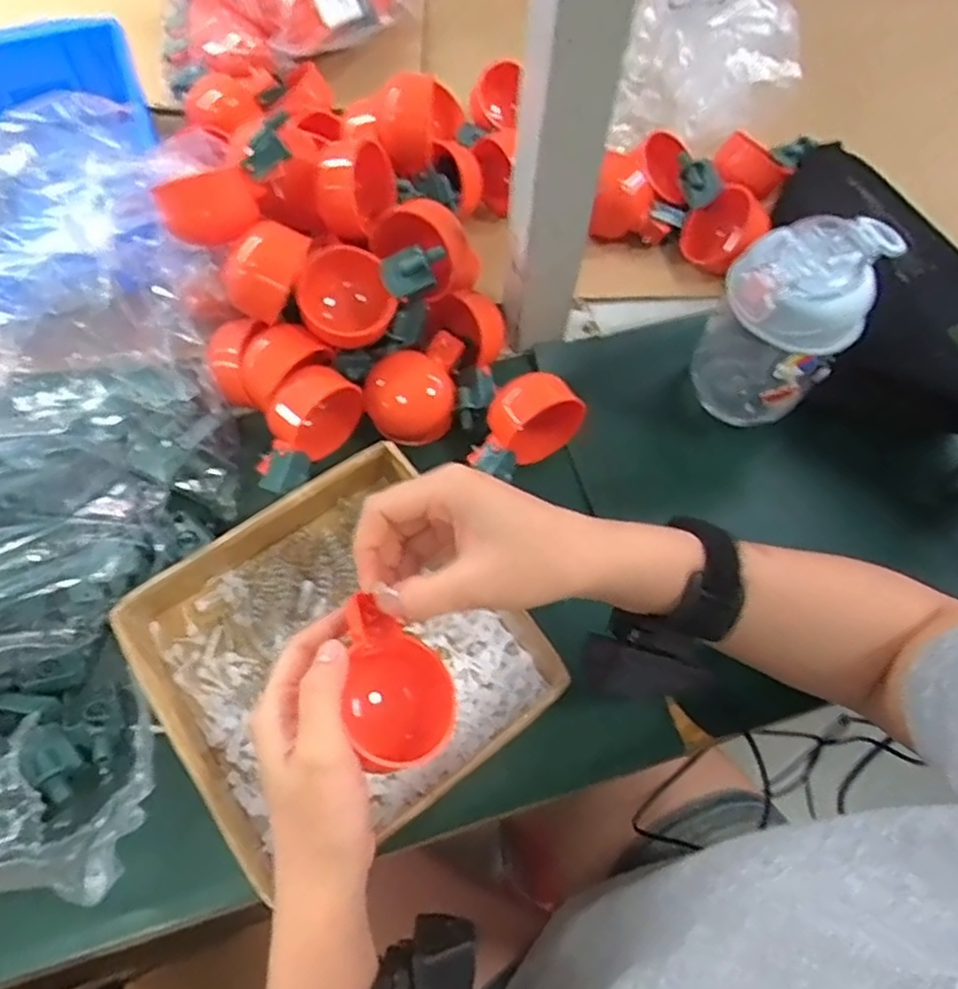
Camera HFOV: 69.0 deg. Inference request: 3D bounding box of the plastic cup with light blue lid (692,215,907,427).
[{"bbox_3d":[0.200,-0.112,0.466,0.084,0.147,0.093,36,67,14],"label":"plastic cup with light blue lid"}]

